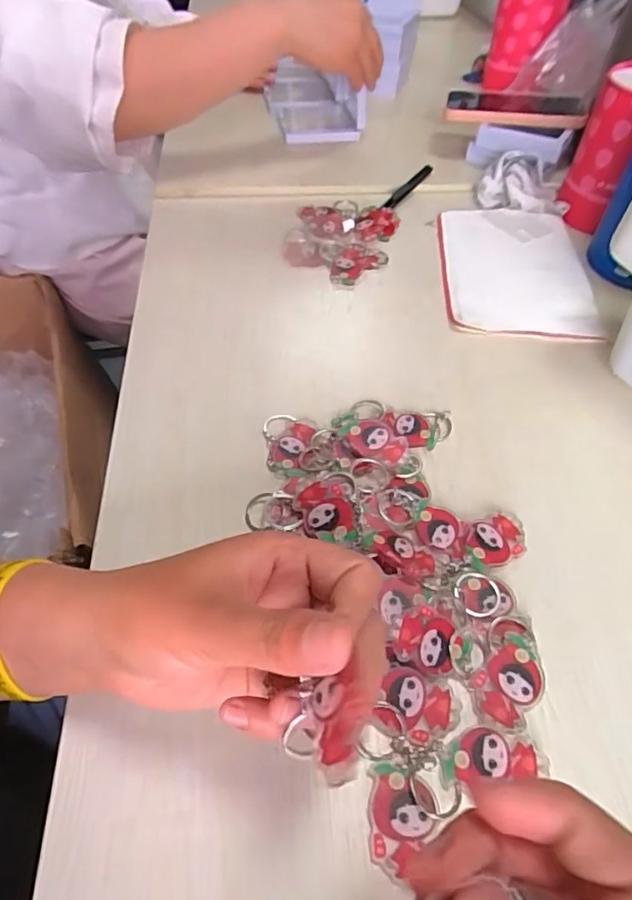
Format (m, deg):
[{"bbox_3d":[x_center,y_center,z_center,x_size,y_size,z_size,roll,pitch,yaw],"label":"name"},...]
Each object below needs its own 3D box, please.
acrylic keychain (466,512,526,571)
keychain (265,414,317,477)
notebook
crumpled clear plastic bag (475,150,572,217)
[{"bbox_3d":[0.105,0.053,0.316,0.045,0.006,0.028,-25,58,-20],"label":"acrylic keychain"},{"bbox_3d":[-0.020,-0.004,0.361,0.034,0.006,0.051,9,53,4],"label":"keychain"},{"bbox_3d":[0.181,-0.170,0.497,0.128,0.008,0.193,7,52,3],"label":"notebook"},{"bbox_3d":[0.218,-0.280,0.564,0.091,0.031,0.065,10,53,5],"label":"crumpled clear plastic bag"}]

